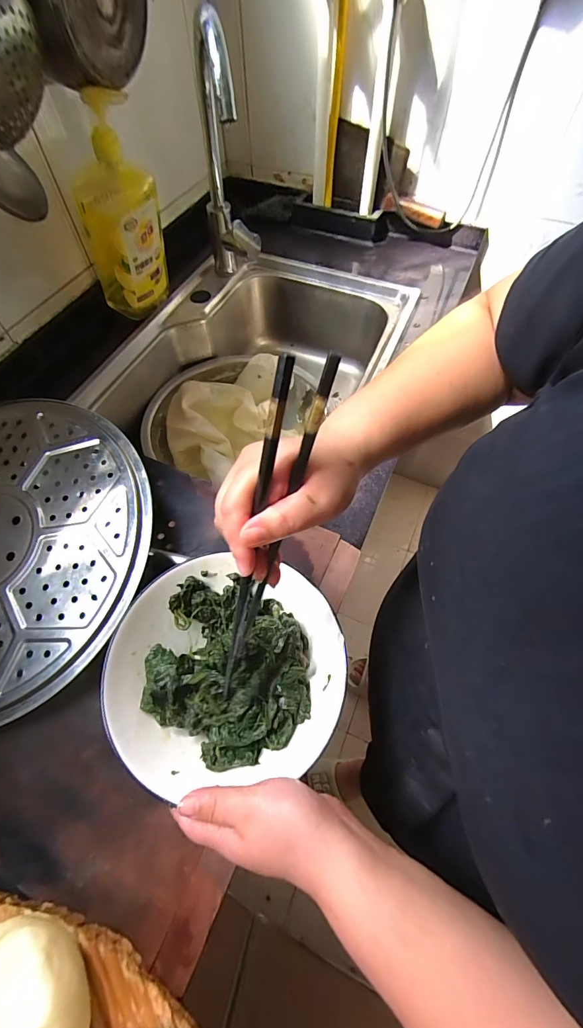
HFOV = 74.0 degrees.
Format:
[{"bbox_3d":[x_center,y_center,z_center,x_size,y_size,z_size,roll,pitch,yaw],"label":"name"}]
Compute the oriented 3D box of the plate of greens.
[{"bbox_3d":[-0.055,0.124,0.332,0.187,0.043,0.173,-10,60,-5],"label":"plate of greens"}]

